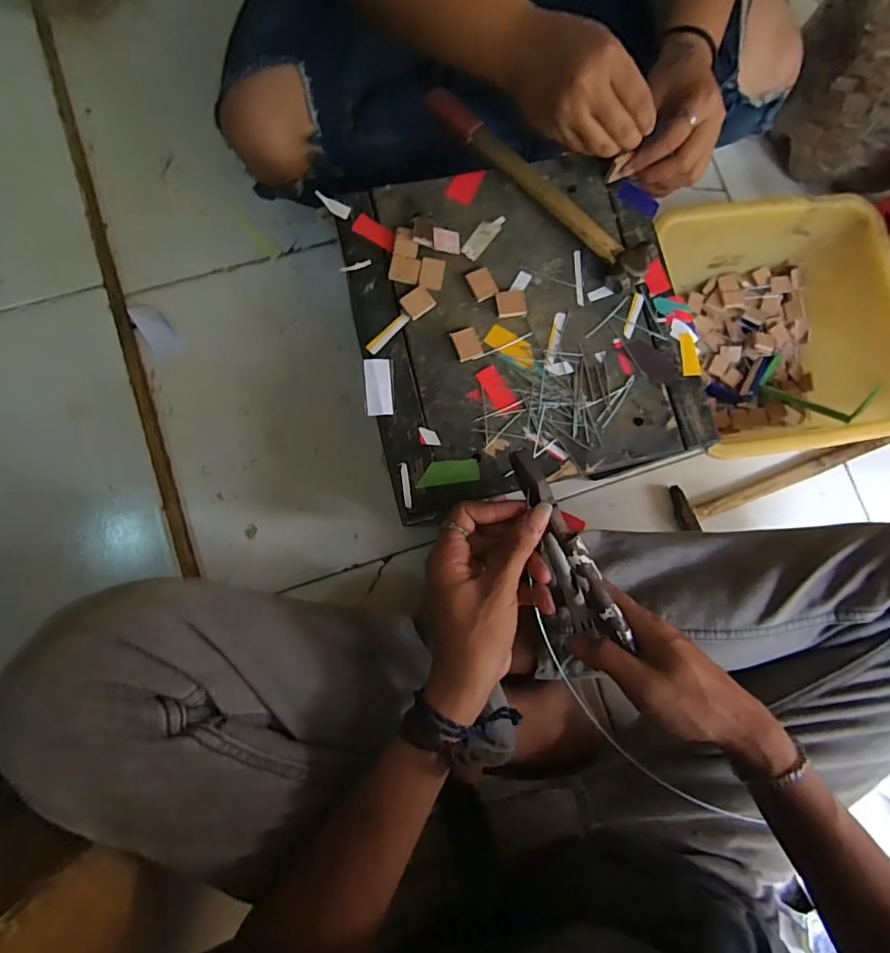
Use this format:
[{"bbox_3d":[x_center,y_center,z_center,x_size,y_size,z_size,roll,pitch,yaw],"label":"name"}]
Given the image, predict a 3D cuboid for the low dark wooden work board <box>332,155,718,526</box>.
[{"bbox_3d":[0.064,-0.129,0.418,0.269,0.019,0.273,-15,84,-5],"label":"low dark wooden work board"}]

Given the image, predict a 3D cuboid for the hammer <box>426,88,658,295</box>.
[{"bbox_3d":[0.085,-0.249,0.430,0.233,0.022,0.042,45,82,3],"label":"hammer"}]

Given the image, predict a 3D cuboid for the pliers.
[{"bbox_3d":[0.090,0.056,0.376,0.022,0.065,0.164,-27,102,-7],"label":"pliers"}]

